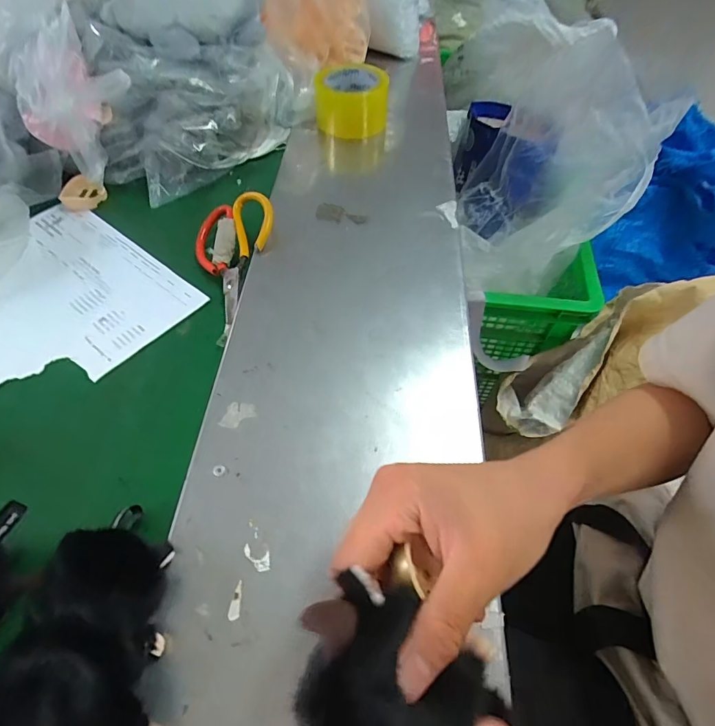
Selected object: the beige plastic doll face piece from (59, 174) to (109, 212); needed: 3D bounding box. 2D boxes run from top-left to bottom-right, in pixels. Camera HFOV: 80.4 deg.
[{"bbox_3d":[-0.373,-0.231,0.574,0.053,0.024,0.051,-11,56,-8],"label":"beige plastic doll face piece"}]

